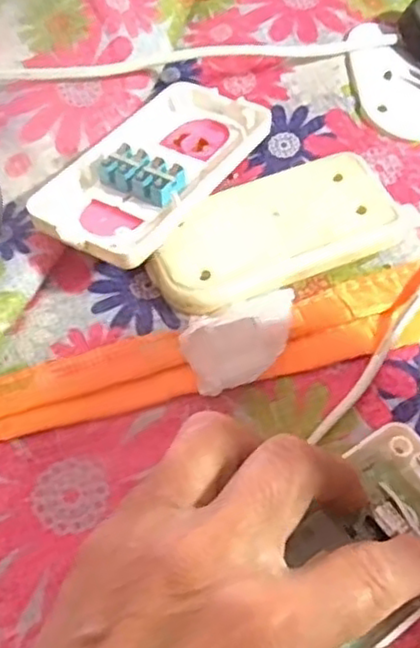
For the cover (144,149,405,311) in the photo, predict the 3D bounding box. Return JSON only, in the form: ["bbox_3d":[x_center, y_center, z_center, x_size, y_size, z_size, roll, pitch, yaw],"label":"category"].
[{"bbox_3d":[0.029,-0.040,0.315,0.115,0.022,0.055,-20,56,-9],"label":"cover"}]

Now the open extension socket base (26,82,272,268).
[{"bbox_3d":[-0.028,-0.077,0.326,0.063,0.021,0.127,26,62,21],"label":"open extension socket base"}]

